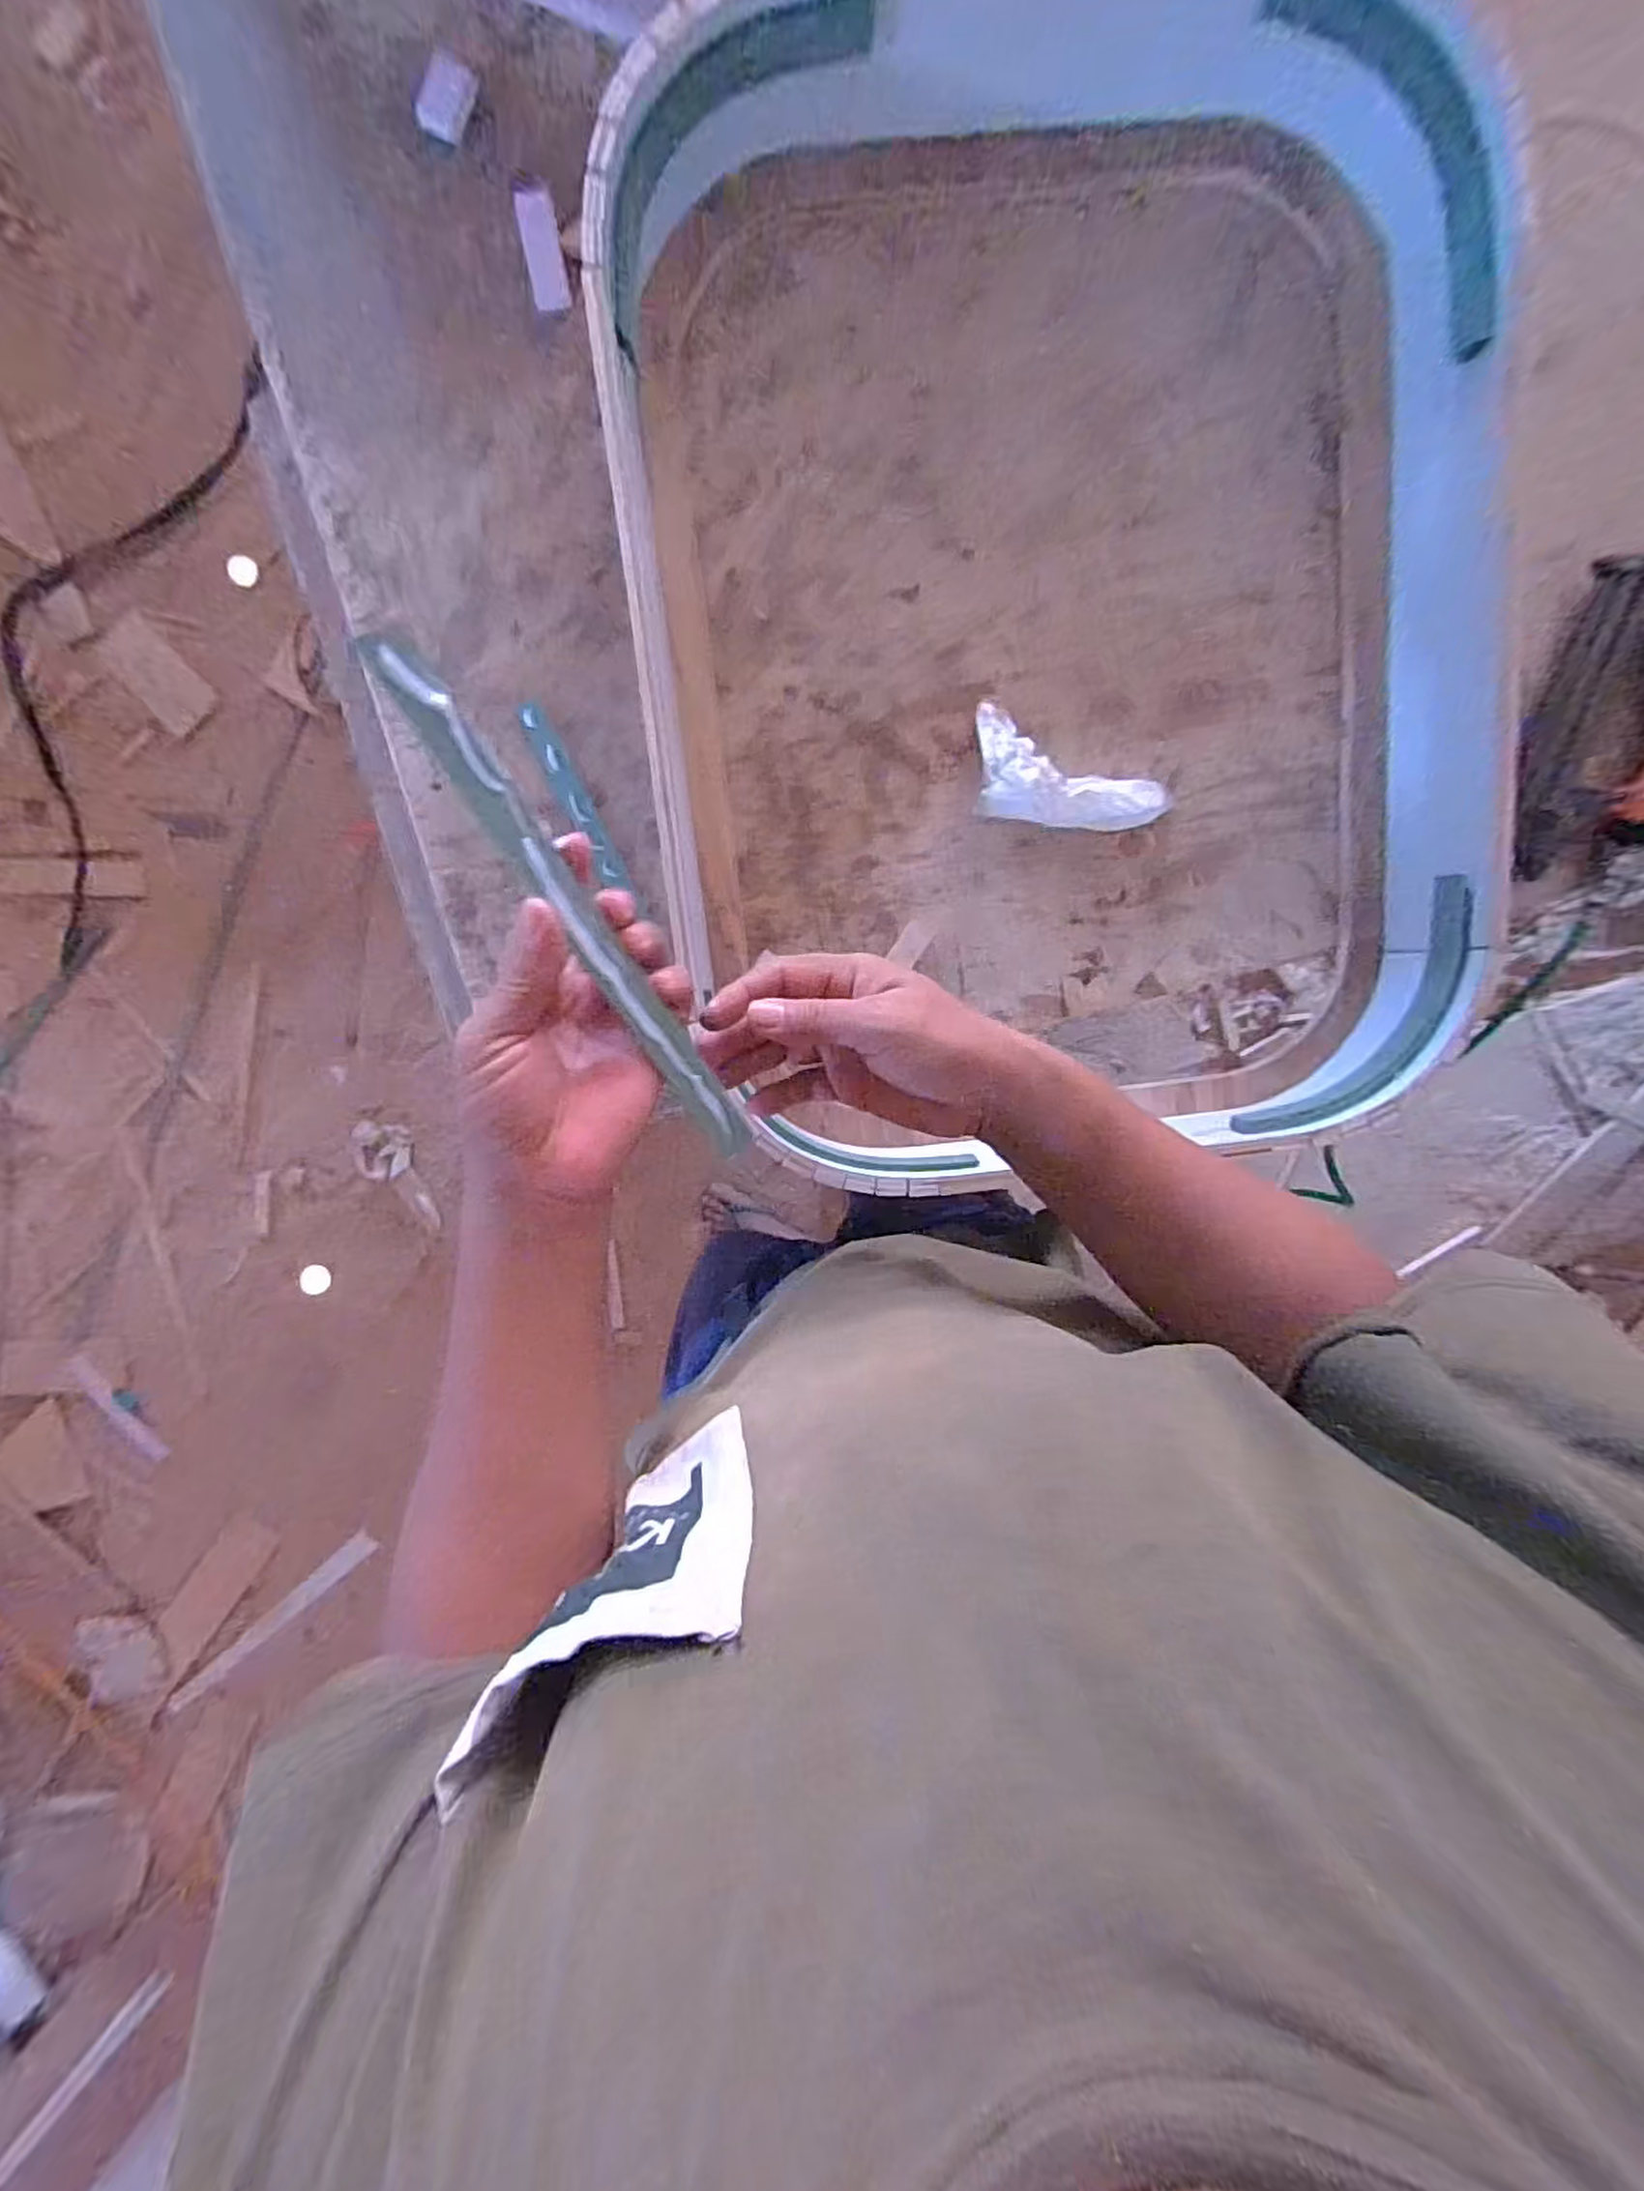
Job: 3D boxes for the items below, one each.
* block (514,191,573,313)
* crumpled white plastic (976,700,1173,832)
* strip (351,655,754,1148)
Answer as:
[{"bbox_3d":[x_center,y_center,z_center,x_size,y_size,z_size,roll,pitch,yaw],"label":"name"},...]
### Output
[{"bbox_3d":[-0.183,-0.557,0.496,0.024,0.007,0.065,-11,99,-1],"label":"block"},{"bbox_3d":[0.185,-0.233,0.541,0.149,0.054,0.078,7,98,-4],"label":"crumpled white plastic"},{"bbox_3d":[-0.099,-0.067,0.324,0.022,0.004,0.244,-45,119,-23],"label":"strip"}]

